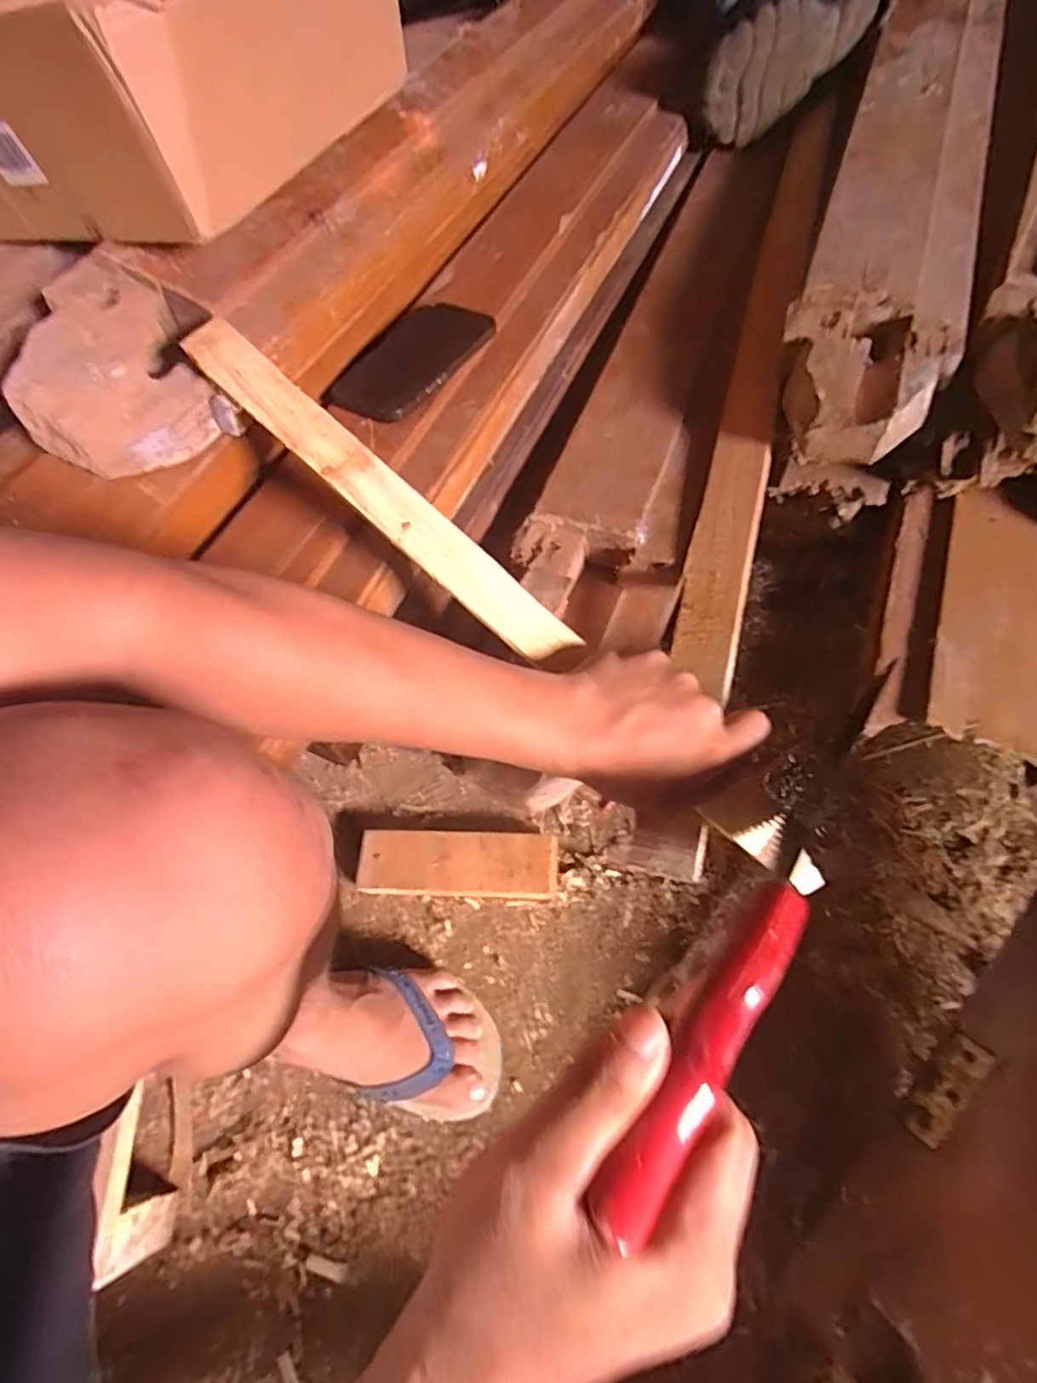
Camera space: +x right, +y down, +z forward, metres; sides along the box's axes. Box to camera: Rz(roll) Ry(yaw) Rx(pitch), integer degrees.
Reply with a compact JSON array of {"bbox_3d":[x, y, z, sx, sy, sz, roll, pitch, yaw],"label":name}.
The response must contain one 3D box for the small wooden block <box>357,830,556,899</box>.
[{"bbox_3d":[-0.052,0.171,0.607,0.176,0.037,0.062,2,64,4],"label":"small wooden block"}]

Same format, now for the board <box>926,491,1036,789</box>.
[{"bbox_3d":[0.392,-0.063,0.496,0.087,0.018,0.255,18,66,12],"label":"board"}]

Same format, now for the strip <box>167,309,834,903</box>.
[{"bbox_3d":[-0.013,-0.057,0.383,0.505,0.012,0.035,42,71,3],"label":"strip"}]

